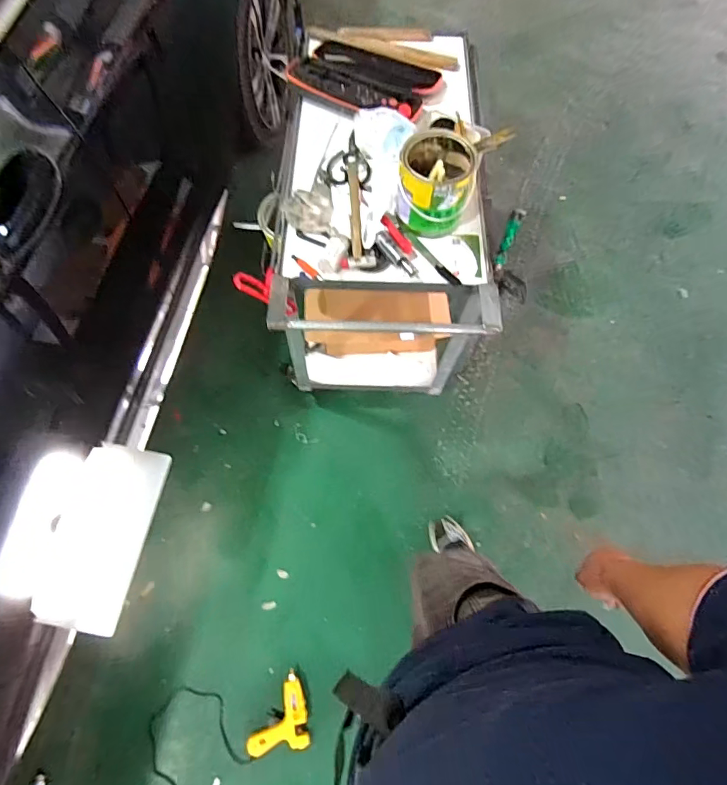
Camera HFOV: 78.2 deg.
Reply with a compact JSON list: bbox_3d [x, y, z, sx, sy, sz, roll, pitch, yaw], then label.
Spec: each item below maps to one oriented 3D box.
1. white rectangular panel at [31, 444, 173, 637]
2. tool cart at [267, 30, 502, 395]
[{"bbox_3d":[-0.600,0.320,1.023,0.192,0.026,0.393,14,74,-5],"label":"white rectangular panel"},{"bbox_3d":[0.048,-0.484,1.345,0.510,0.726,0.967,2,67,2],"label":"tool cart"}]

